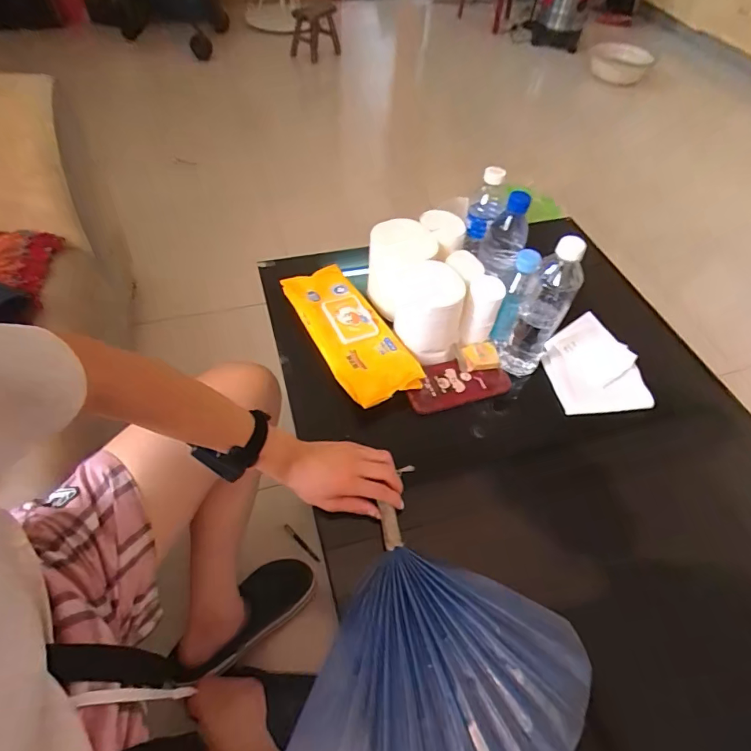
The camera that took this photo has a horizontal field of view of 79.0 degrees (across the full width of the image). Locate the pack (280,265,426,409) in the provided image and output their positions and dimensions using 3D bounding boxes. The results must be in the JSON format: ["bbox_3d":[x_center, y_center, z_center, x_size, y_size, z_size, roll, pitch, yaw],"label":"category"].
[{"bbox_3d":[-0.041,-0.073,0.735,0.121,0.042,0.282,-23,58,-19],"label":"pack"}]

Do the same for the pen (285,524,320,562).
[{"bbox_3d":[-0.153,0.350,0.952,0.104,0.007,0.010,37,60,22],"label":"pen"}]

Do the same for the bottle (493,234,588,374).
[{"bbox_3d":[0.239,-0.103,0.653,0.065,0.212,0.061,28,57,17],"label":"bottle"}]

